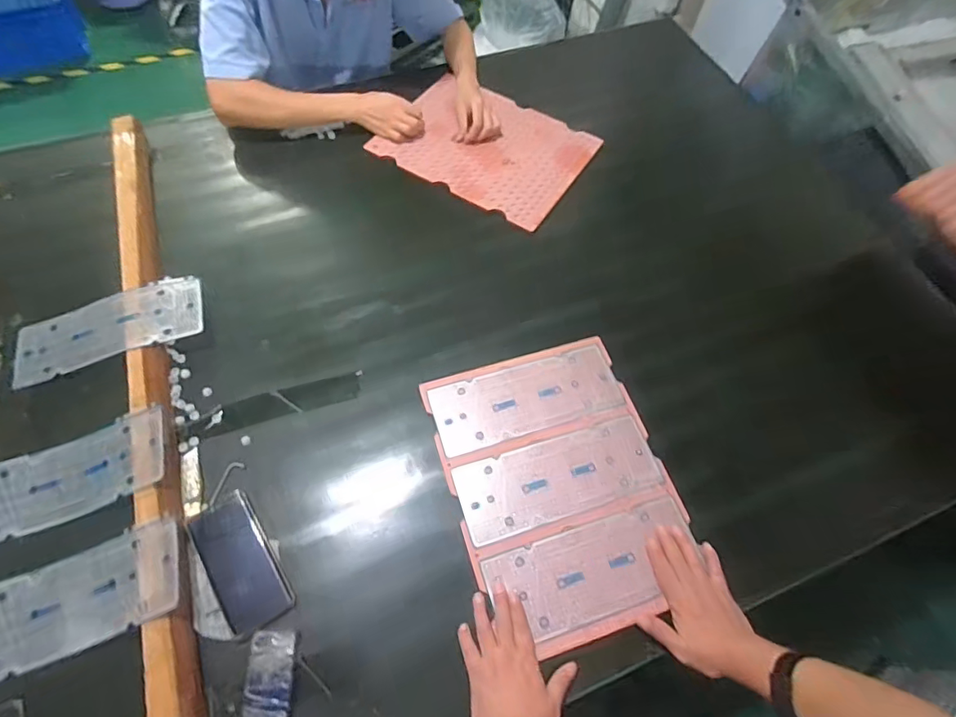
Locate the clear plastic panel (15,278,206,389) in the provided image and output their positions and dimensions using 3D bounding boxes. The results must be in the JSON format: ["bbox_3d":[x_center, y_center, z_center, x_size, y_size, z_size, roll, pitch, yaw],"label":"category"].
[{"bbox_3d":[-0.557,-0.044,0.761,0.276,0.033,0.114,-16,65,-10],"label":"clear plastic panel"}]

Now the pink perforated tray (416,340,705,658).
[{"bbox_3d":[0.108,0.161,0.678,0.281,0.014,0.369,-16,65,-10],"label":"pink perforated tray"}]

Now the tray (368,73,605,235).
[{"bbox_3d":[0.018,-0.421,0.990,0.370,0.013,0.276,30,66,12],"label":"tray"}]

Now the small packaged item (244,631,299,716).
[{"bbox_3d":[-0.230,0.384,0.556,0.047,0.030,0.144,-3,64,-3],"label":"small packaged item"}]

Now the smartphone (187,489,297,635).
[{"bbox_3d":[-0.296,0.252,0.630,0.074,0.016,0.163,-31,69,-16],"label":"smartphone"}]

